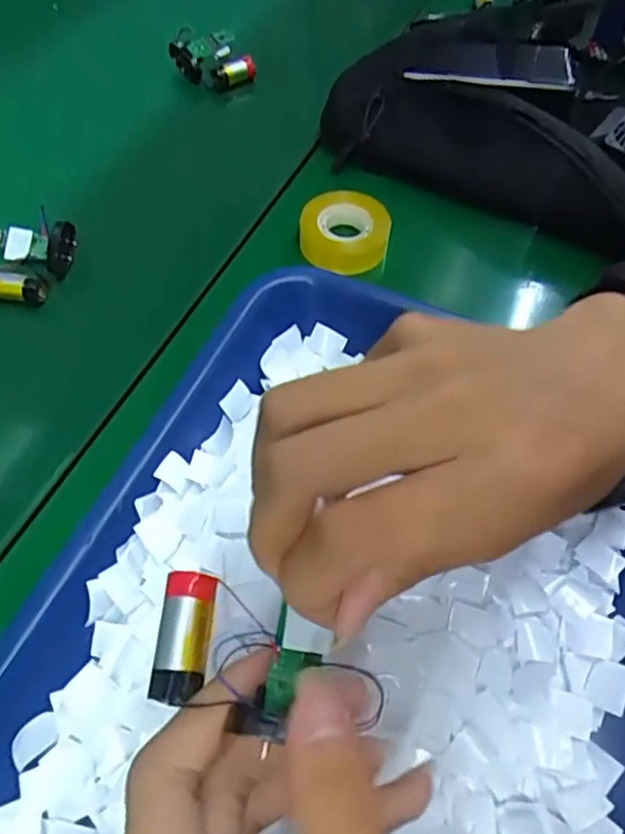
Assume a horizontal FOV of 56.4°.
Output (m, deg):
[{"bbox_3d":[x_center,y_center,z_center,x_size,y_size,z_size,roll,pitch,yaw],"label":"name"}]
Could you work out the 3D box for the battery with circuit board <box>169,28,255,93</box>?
[{"bbox_3d":[-0.081,-0.288,0.471,0.063,0.029,0.039,-9,60,-8],"label":"battery with circuit board"}]

